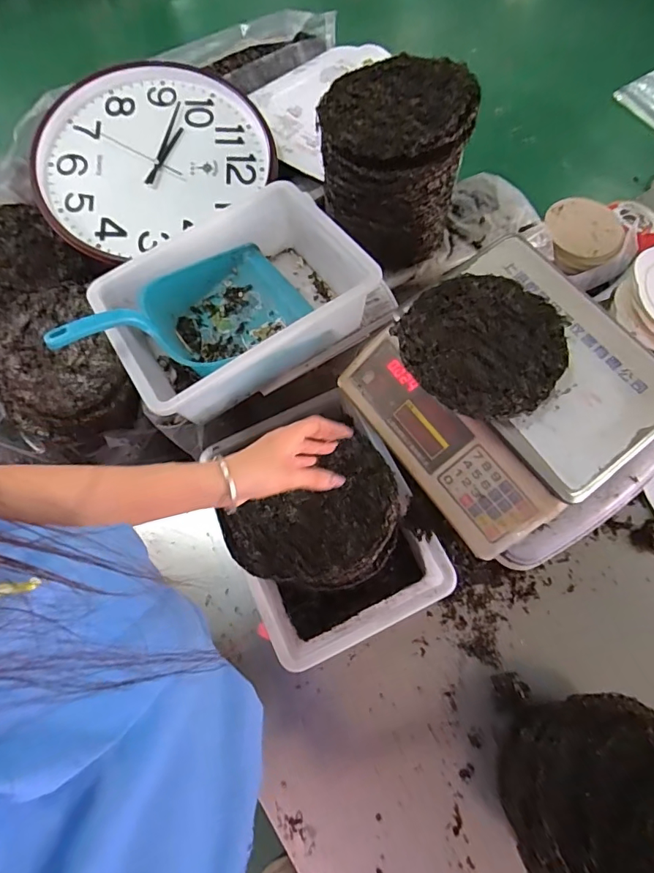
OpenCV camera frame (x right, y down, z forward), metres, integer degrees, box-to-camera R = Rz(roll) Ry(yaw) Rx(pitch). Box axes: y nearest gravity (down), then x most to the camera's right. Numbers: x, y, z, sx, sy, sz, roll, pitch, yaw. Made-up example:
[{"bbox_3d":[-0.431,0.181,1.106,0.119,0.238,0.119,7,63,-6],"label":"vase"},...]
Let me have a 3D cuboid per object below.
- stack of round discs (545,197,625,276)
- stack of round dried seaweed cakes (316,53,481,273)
[{"bbox_3d":[0.472,-0.381,0.869,0.144,0.034,0.146,-29,72,-7],"label":"stack of round discs"},{"bbox_3d":[0.093,-0.409,0.705,0.203,0.202,0.204,9,72,5],"label":"stack of round dried seaweed cakes"}]

